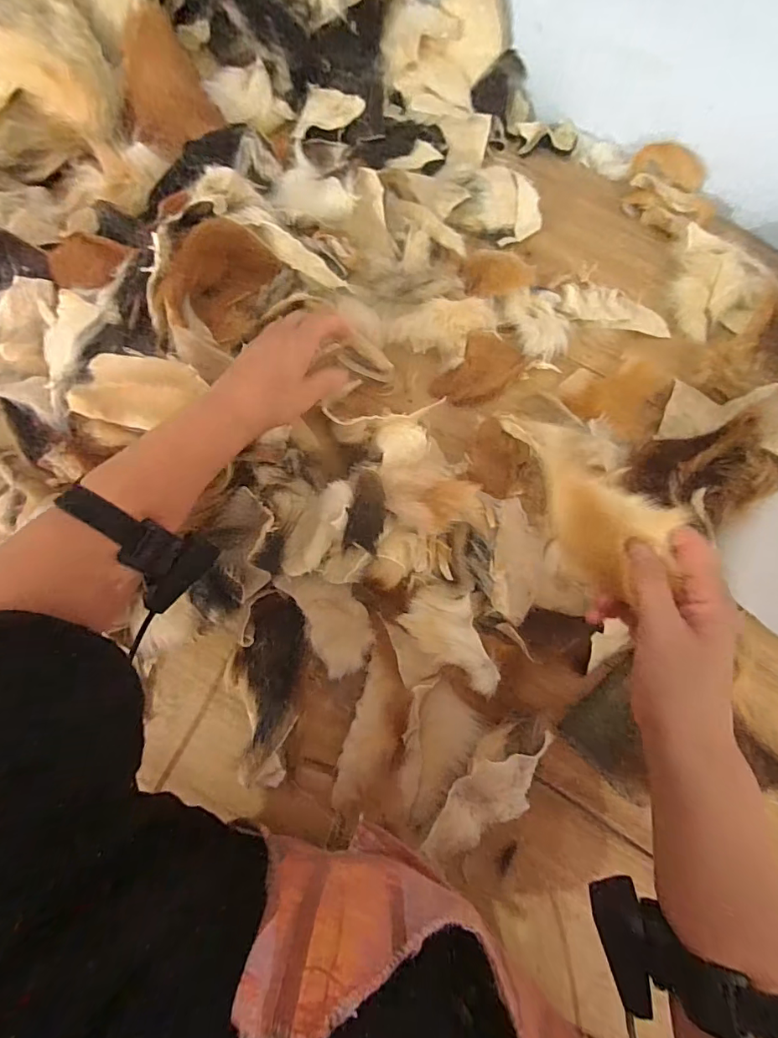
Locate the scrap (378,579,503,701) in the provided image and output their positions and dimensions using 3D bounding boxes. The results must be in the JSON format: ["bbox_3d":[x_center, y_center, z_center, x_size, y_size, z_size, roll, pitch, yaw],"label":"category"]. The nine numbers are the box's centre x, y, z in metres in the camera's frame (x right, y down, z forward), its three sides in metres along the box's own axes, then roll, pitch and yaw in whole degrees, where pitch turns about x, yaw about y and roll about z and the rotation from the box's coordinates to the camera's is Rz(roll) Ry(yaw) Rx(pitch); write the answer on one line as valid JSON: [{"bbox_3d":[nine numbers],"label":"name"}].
[{"bbox_3d":[0.048,0.115,0.453,0.081,0.024,0.110,-17,74,-6],"label":"scrap"}]

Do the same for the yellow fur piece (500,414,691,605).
[{"bbox_3d":[0.146,-0.028,0.359,0.068,0.049,0.164,-13,53,-5],"label":"yellow fur piece"}]

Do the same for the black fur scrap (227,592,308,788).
[{"bbox_3d":[-0.118,0.157,0.455,0.068,0.022,0.165,7,73,1],"label":"black fur scrap"}]

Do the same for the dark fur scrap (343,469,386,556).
[{"bbox_3d":[-0.020,-0.010,0.442,0.032,0.021,0.079,6,60,1],"label":"dark fur scrap"}]

